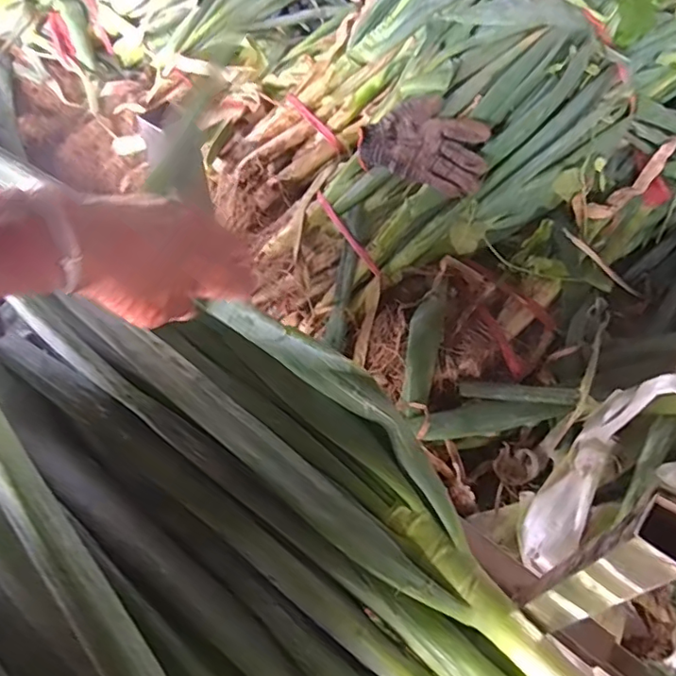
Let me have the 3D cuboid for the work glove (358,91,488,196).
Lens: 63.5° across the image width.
[{"bbox_3d":[0.121,-0.261,0.732,0.161,0.032,0.116,23,82,14],"label":"work glove"}]

